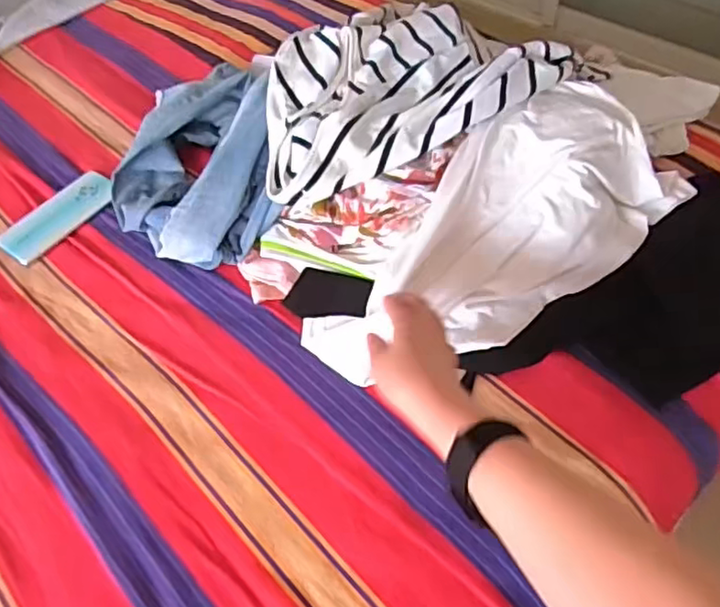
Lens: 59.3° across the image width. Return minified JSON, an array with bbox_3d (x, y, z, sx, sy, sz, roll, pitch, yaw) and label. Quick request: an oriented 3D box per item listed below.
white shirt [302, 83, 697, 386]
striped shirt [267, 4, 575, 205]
[{"bbox_3d":[0.144,-0.072,0.668,0.436,0.084,0.183,-37,58,-11],"label":"white shirt"},{"bbox_3d":[0.041,-0.271,0.749,0.378,0.069,0.246,-26,55,-15],"label":"striped shirt"}]

